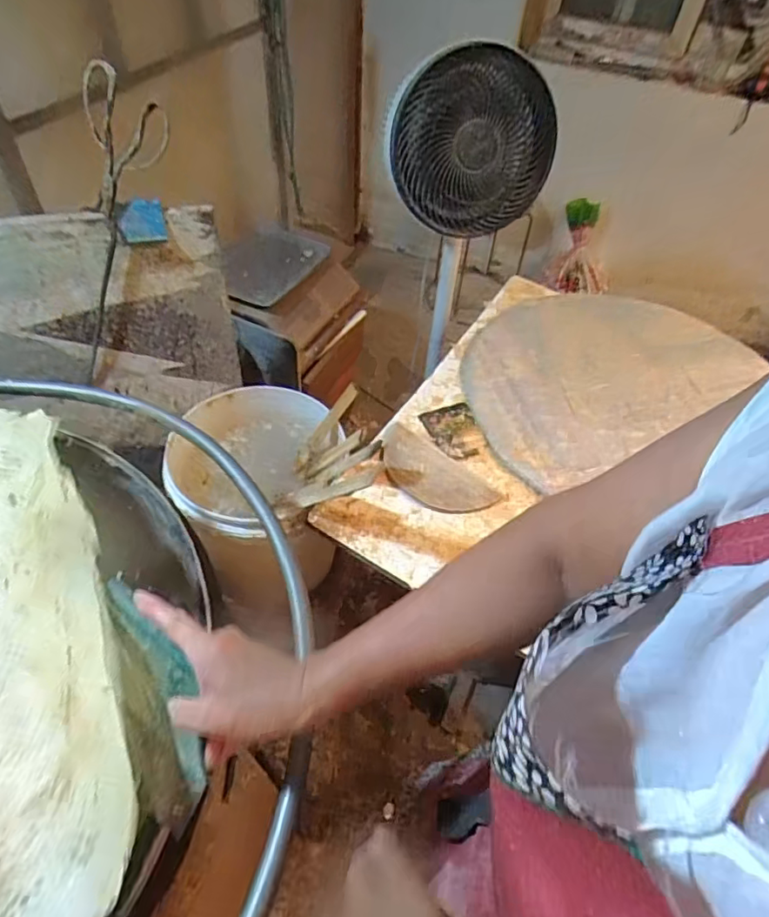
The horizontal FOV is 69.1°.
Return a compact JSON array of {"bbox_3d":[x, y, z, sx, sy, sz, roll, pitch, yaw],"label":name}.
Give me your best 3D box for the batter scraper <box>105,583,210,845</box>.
[{"bbox_3d":[-0.178,0.188,0.434,0.060,0.042,0.187,-15,87,-17],"label":"batter scraper"}]

